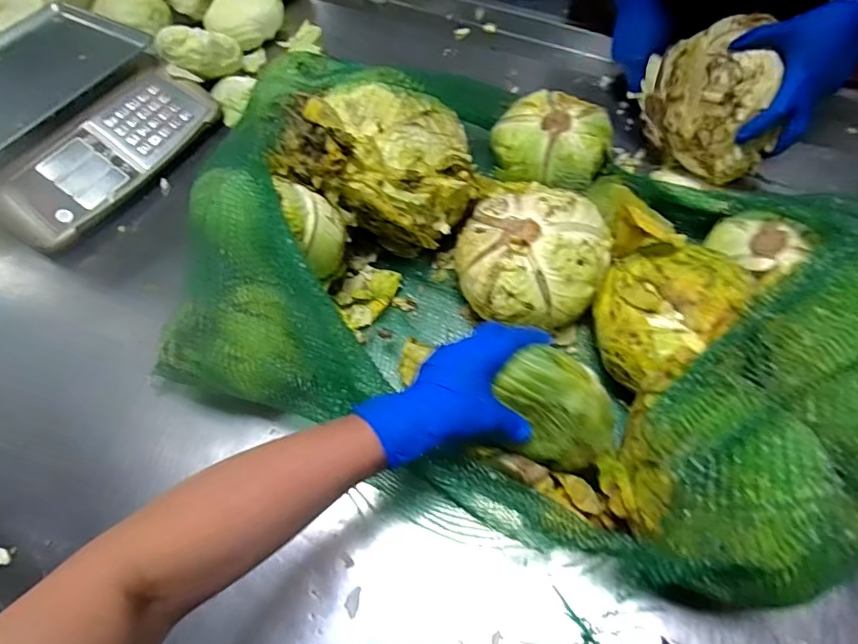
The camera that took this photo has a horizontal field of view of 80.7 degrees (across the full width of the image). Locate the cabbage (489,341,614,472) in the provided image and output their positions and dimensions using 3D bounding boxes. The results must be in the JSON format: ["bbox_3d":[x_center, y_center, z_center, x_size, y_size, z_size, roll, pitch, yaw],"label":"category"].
[{"bbox_3d":[0.116,0.078,0.456,0.104,0.082,0.081,11,62,10],"label":"cabbage"}]

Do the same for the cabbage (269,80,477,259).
[{"bbox_3d":[-0.048,-0.184,0.618,0.210,0.167,0.173,12,62,11],"label":"cabbage"}]

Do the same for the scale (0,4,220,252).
[{"bbox_3d":[-0.562,-0.329,0.776,0.364,0.116,0.353,30,67,19],"label":"scale"}]

